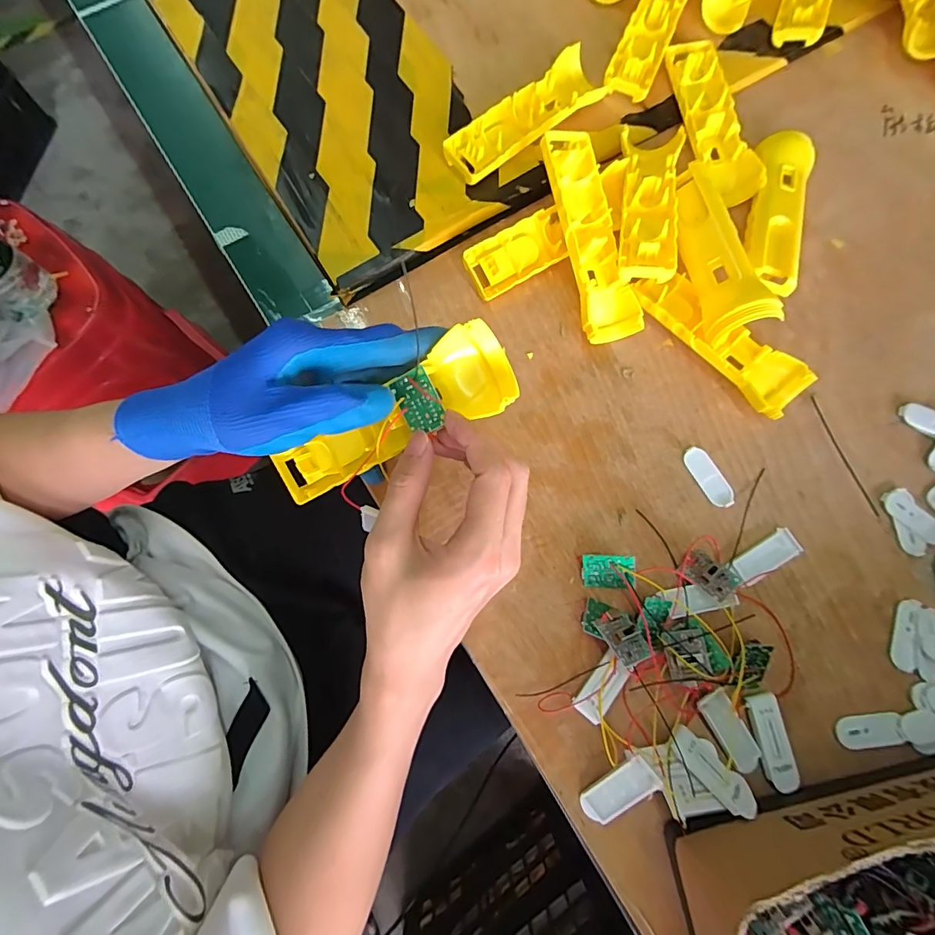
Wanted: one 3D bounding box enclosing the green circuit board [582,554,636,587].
[{"bbox_3d":[0.100,0.074,0.332,0.036,0.004,0.023,-3,102,17],"label":"green circuit board"}]

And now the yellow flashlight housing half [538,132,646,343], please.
[{"bbox_3d":[0.095,-0.181,0.366,0.049,0.027,0.162,-17,94,-4],"label":"yellow flashlight housing half"}]

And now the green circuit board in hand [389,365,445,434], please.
[{"bbox_3d":[-0.027,-0.036,0.263,0.023,0.004,0.033,-25,95,22],"label":"green circuit board in hand"}]

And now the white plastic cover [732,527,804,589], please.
[{"bbox_3d":[0.216,0.065,0.339,0.057,0.008,0.020,-29,79,-7],"label":"white plastic cover"}]

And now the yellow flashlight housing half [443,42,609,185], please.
[{"bbox_3d":[0.050,-0.301,0.410,0.152,0.027,0.046,-39,80,-9],"label":"yellow flashlight housing half"}]

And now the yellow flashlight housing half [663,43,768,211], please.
[{"bbox_3d":[0.216,-0.310,0.419,0.044,0.020,0.161,-10,77,-3],"label":"yellow flashlight housing half"}]

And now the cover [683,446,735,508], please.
[{"bbox_3d":[0.184,0.007,0.357,0.021,0.004,0.050,-29,79,-7],"label":"cover"}]

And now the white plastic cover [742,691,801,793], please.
[{"bbox_3d":[0.203,0.183,0.312,0.023,0.006,0.057,-8,77,-2],"label":"white plastic cover"}]

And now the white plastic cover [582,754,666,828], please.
[{"bbox_3d":[0.094,0.204,0.295,0.055,0.010,0.020,-45,80,16],"label":"white plastic cover"}]

